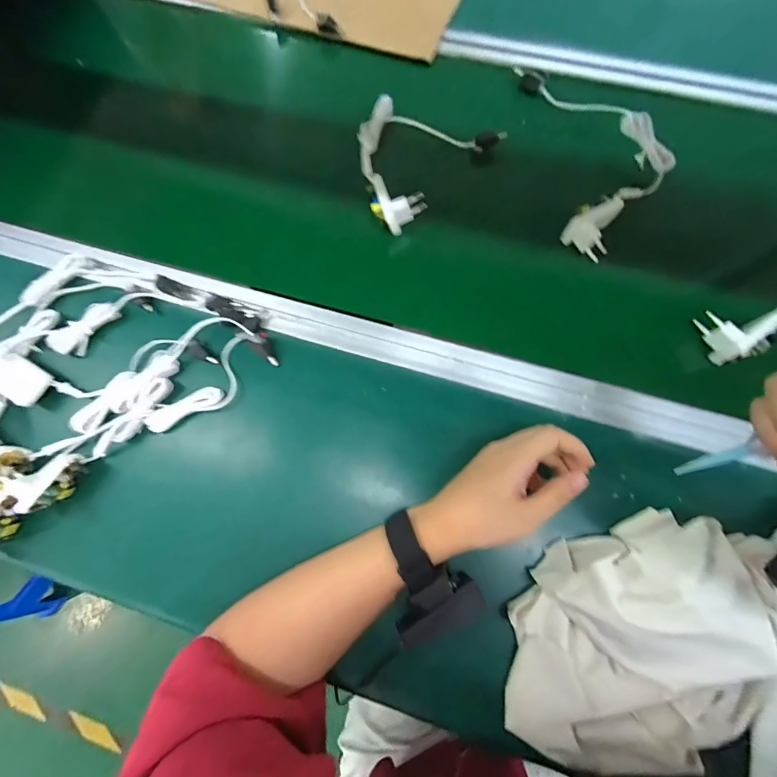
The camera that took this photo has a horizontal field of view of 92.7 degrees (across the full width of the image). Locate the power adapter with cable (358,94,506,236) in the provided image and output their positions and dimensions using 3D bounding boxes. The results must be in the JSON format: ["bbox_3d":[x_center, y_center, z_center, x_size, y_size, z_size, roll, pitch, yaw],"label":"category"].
[{"bbox_3d":[0.018,-0.290,0.448,0.153,0.037,0.186,43,79,12],"label":"power adapter with cable"}]

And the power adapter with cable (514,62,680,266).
[{"bbox_3d":[0.247,-0.275,0.429,0.127,0.043,0.252,-11,74,-2],"label":"power adapter with cable"}]

